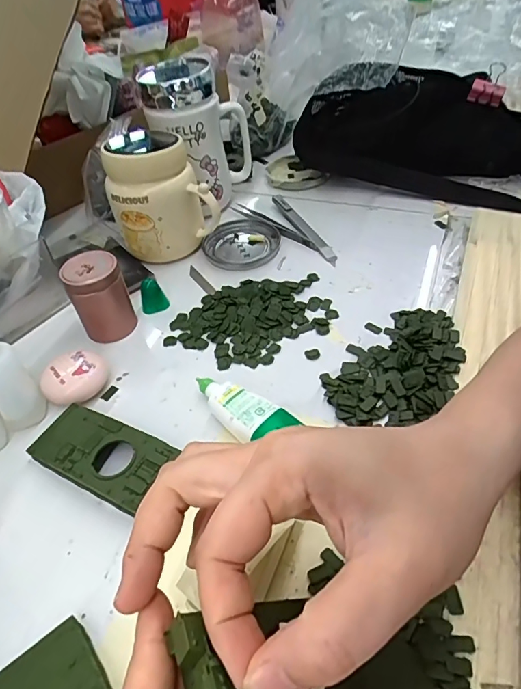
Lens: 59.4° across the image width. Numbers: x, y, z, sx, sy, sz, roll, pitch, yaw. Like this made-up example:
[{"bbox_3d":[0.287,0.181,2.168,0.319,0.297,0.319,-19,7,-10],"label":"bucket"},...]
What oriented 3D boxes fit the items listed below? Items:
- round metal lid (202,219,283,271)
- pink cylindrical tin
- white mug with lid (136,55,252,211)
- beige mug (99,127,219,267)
[{"bbox_3d":[-0.021,-0.104,0.475,0.075,0.011,0.076,-4,46,4],"label":"round metal lid"},{"bbox_3d":[-0.133,-0.039,0.381,0.043,0.066,0.038,-23,48,-14],"label":"pink cylindrical tin"},{"bbox_3d":[-0.068,-0.215,0.486,0.077,0.148,0.090,24,54,27],"label":"white mug with lid"},{"bbox_3d":[-0.101,-0.150,0.452,0.095,0.112,0.096,-19,47,-11],"label":"beige mug"}]

